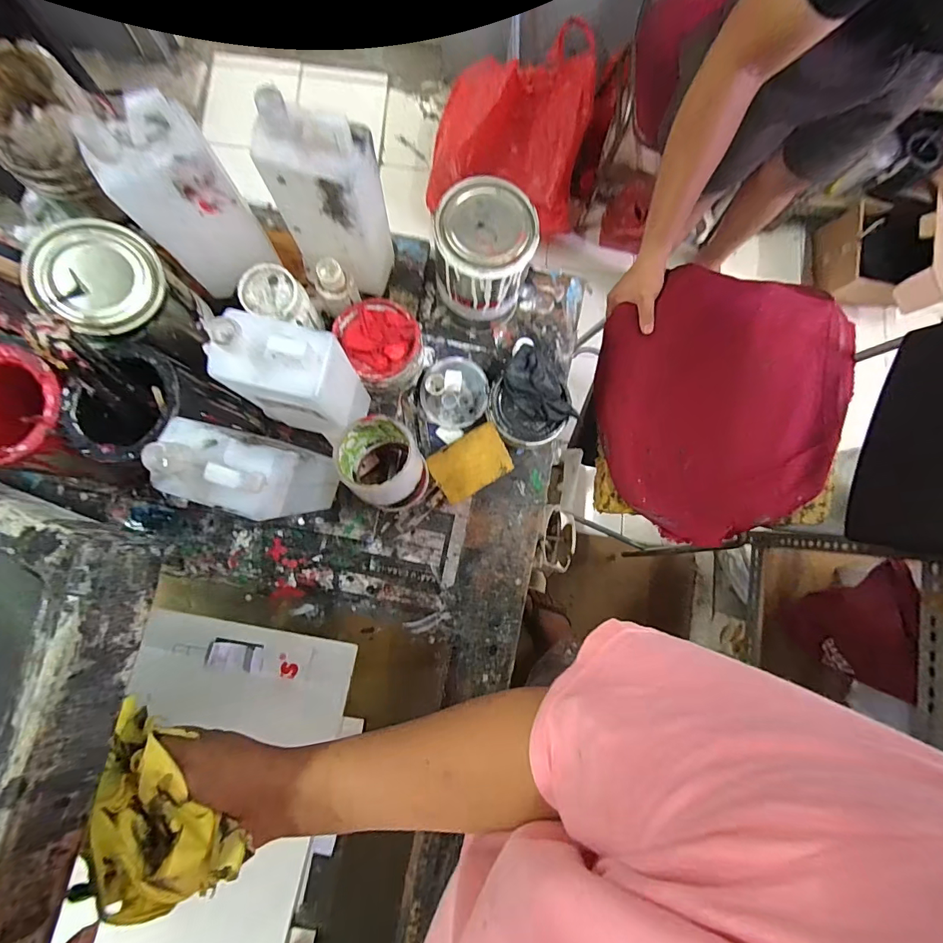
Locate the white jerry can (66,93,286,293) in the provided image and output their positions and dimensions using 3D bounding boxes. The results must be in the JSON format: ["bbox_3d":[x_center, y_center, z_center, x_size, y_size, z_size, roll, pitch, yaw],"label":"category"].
[{"bbox_3d":[-0.284,-0.264,0.448,0.096,0.189,0.049,-28,86,-7],"label":"white jerry can"}]

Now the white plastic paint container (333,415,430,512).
[{"bbox_3d":[-0.100,-0.005,0.504,0.102,0.097,0.087,35,82,1],"label":"white plastic paint container"}]

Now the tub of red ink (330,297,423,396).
[{"bbox_3d":[-0.103,-0.151,0.530,0.087,0.068,0.107,-27,86,-7],"label":"tub of red ink"}]

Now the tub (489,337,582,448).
[{"bbox_3d":[0.069,-0.089,0.553,0.102,0.051,0.116,-37,87,-8],"label":"tub"}]

